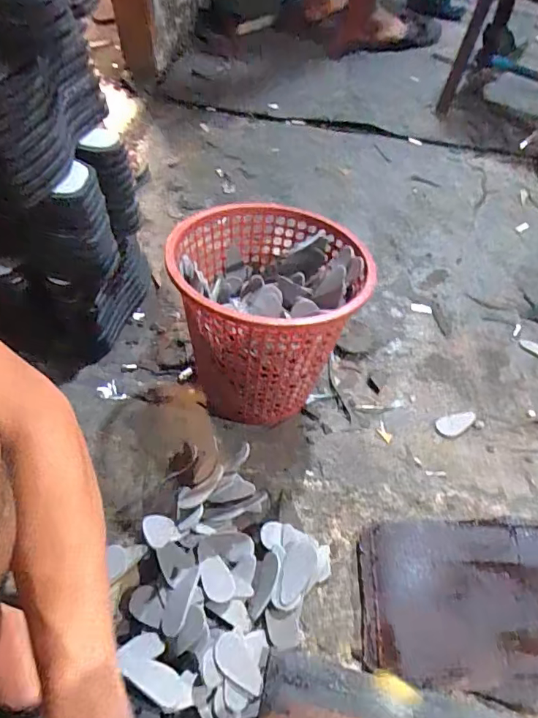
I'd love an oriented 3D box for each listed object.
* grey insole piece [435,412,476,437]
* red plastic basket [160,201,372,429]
[{"bbox_3d":[0.298,0.103,0.764,0.072,0.005,0.034,-14,53,-10],"label":"grey insole piece"},{"bbox_3d":[0.002,-0.068,0.696,0.247,0.239,0.245,-9,54,-7],"label":"red plastic basket"}]

